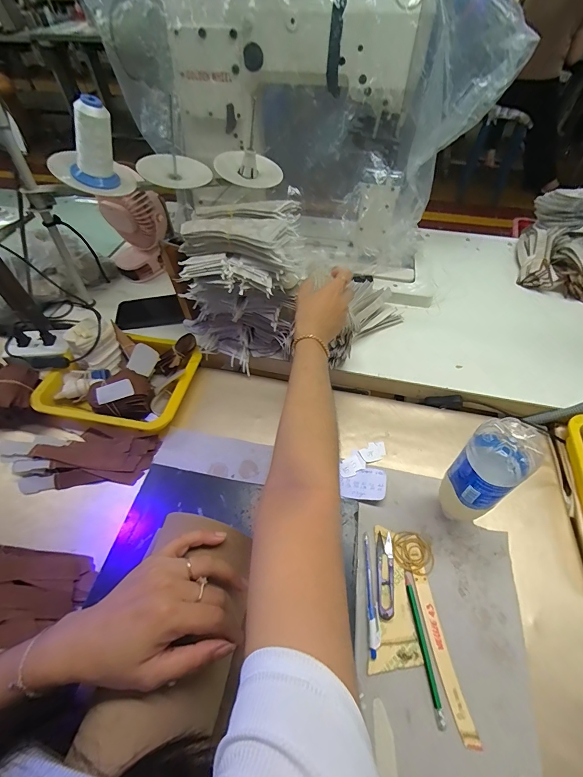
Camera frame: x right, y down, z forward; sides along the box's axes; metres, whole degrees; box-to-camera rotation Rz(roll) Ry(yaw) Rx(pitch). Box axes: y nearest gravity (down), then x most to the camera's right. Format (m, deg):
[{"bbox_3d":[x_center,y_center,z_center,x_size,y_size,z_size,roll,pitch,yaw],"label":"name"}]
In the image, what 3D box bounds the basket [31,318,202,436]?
[{"bbox_3d":[-0.316,-0.032,0.610,0.264,0.070,0.200,10,56,10],"label":"basket"}]

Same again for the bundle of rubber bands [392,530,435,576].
[{"bbox_3d":[0.166,0.223,0.463,0.050,0.004,0.057,-27,58,-16],"label":"bundle of rubber bands"}]

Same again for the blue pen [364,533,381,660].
[{"bbox_3d":[0.101,0.258,0.434,0.014,0.008,0.134,1,55,4],"label":"blue pen"}]

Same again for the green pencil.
[{"bbox_3d":[0.156,0.302,0.403,0.009,0.007,0.145,-4,54,0],"label":"green pencil"}]

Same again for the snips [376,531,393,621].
[{"bbox_3d":[0.122,0.242,0.445,0.021,0.012,0.100,6,55,7],"label":"snips"}]

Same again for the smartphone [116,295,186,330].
[{"bbox_3d":[-0.293,-0.162,0.714,0.145,0.012,0.086,-8,56,4],"label":"smartphone"}]

